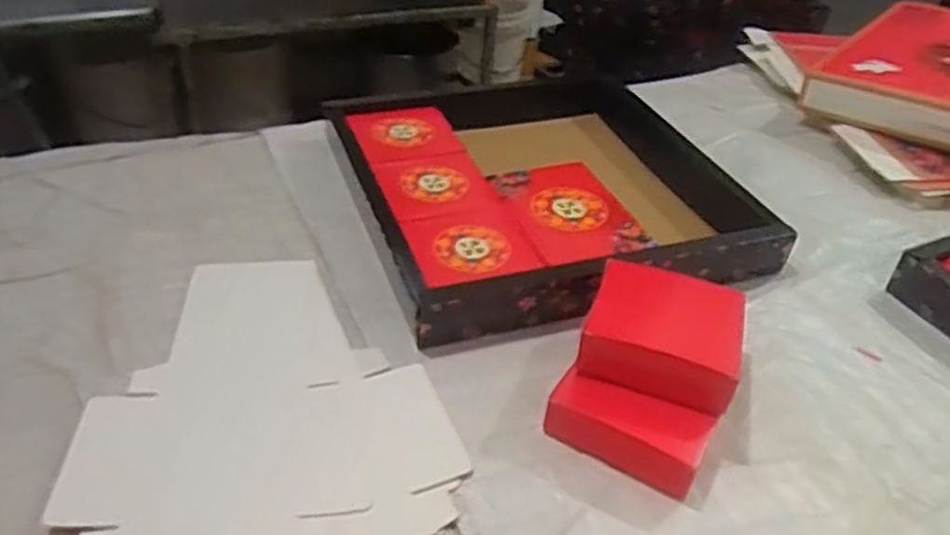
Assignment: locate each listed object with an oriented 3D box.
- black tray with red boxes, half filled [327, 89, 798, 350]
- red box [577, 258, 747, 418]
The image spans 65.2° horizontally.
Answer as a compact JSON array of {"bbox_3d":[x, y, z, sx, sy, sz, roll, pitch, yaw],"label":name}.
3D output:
[{"bbox_3d":[0.077,-0.114,0.906,0.438,0.056,0.456,-10,42,-16],"label":"black tray with red boxes, half filled"},{"bbox_3d":[0.168,0.052,0.659,0.130,0.036,0.136,14,39,13],"label":"red box"}]

